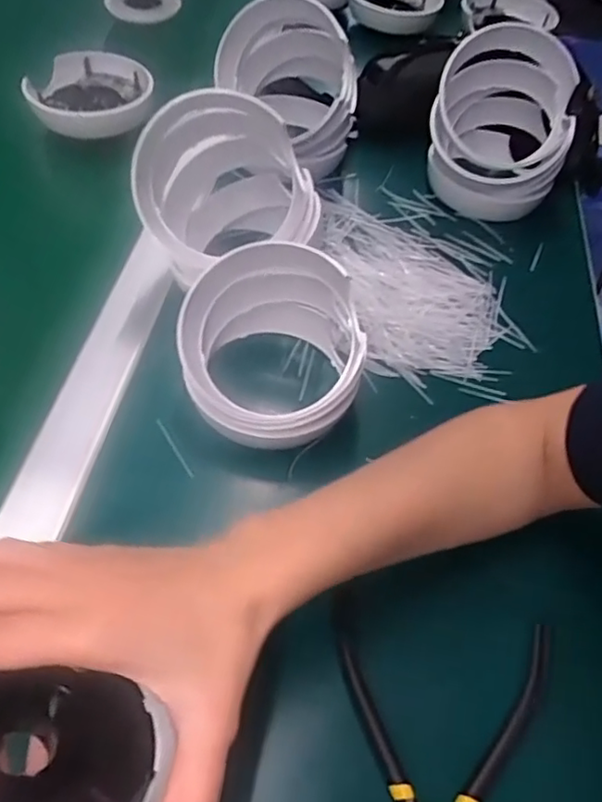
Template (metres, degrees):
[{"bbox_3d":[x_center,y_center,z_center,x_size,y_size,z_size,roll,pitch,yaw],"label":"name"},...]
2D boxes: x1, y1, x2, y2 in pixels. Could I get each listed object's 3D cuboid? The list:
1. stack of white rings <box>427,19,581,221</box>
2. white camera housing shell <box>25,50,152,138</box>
[{"bbox_3d":[0.183,-0.254,0.564,0.117,0.133,0.125,17,53,9],"label":"stack of white rings"},{"bbox_3d":[-0.205,-0.299,0.610,0.114,0.038,0.114,3,52,-2],"label":"white camera housing shell"}]

